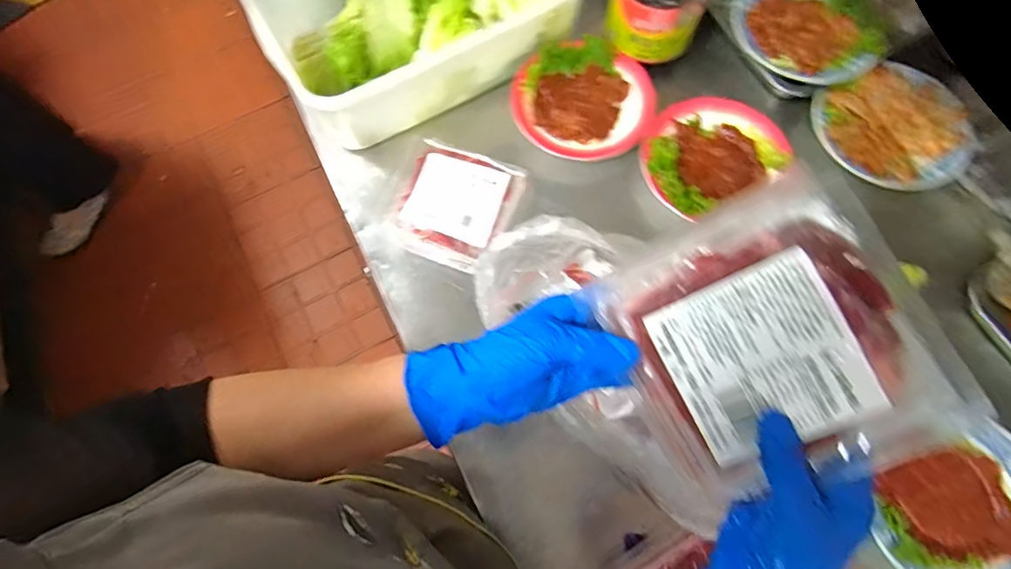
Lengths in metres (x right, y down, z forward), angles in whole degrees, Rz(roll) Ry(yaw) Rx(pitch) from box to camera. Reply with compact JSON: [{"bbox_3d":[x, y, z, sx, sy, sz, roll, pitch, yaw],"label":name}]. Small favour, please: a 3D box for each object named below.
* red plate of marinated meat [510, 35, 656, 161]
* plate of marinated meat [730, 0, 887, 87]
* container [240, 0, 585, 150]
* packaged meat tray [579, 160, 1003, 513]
[{"bbox_3d":[0.096,-0.228,0.619,0.168,0.035,0.148,29,73,11],"label":"red plate of marinated meat"},{"bbox_3d":[0.355,-0.303,0.604,0.146,0.041,0.163,-31,72,-9],"label":"plate of marinated meat"},{"bbox_3d":[-0.094,-0.347,0.625,0.390,0.098,0.237,-29,72,-9],"label":"container"},{"bbox_3d":[0.158,0.036,0.305,0.161,0.018,0.162,-31,83,20],"label":"packaged meat tray"}]

